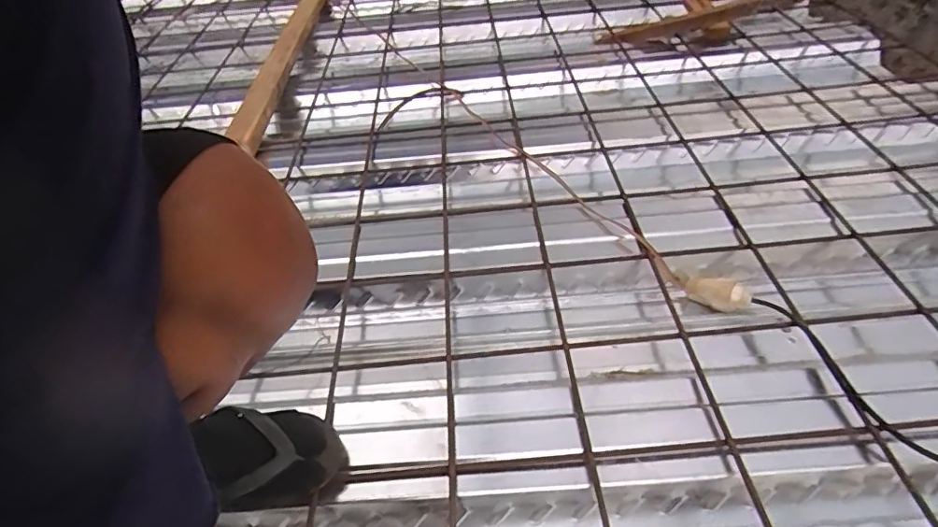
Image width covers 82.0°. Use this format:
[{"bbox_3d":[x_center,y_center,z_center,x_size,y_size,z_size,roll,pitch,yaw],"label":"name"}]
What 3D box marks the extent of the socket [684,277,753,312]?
[{"bbox_3d":[0.355,0.039,0.780,0.094,0.041,0.032,12,42,41],"label":"socket"}]

